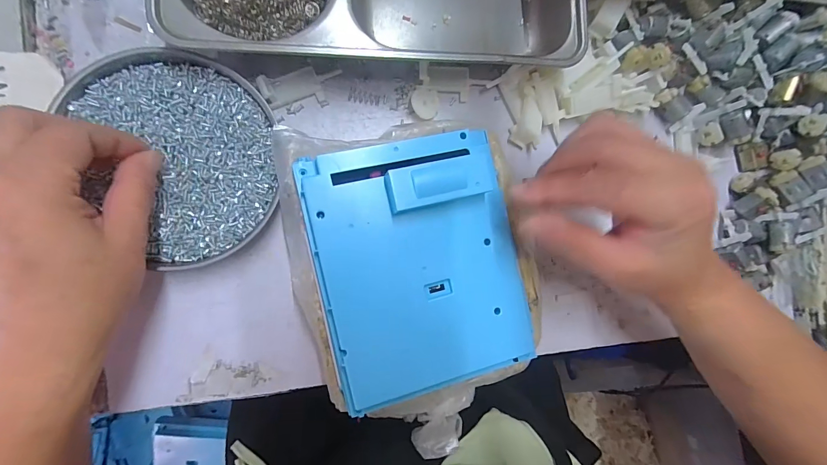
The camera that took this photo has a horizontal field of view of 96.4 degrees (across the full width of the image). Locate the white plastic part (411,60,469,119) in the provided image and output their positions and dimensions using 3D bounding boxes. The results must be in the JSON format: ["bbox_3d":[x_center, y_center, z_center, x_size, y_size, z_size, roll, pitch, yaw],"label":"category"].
[{"bbox_3d":[0.021,-0.107,0.280,0.045,0.012,0.039,-1,91,-10],"label":"white plastic part"}]

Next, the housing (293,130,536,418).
[{"bbox_3d":[0.006,0.020,0.222,0.121,0.018,0.150,-13,93,-9],"label":"housing"}]

